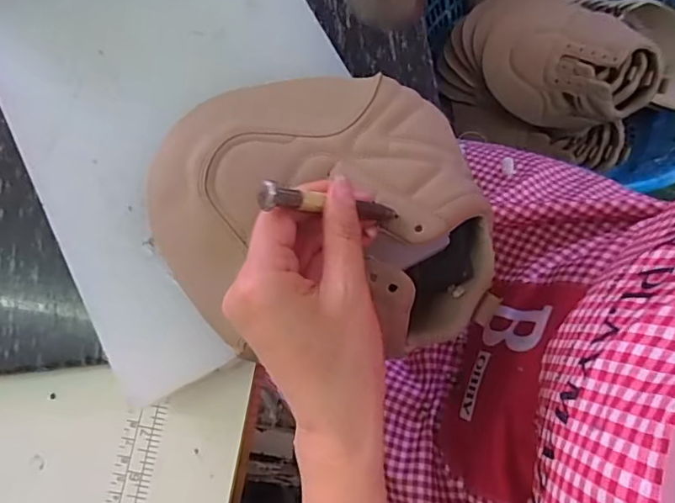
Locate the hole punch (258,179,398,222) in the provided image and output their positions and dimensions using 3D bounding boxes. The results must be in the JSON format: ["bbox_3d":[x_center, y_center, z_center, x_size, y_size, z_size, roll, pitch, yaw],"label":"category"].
[{"bbox_3d":[-0.001,-0.023,0.260,0.087,0.009,0.011,6,75,-43],"label":"hole punch"}]

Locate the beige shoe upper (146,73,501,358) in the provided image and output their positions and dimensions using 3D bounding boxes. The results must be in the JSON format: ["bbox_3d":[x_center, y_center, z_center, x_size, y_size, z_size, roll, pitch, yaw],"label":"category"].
[{"bbox_3d":[-0.004,-0.021,0.306,0.191,0.048,0.154,-2,79,-1],"label":"beige shoe upper"}]

